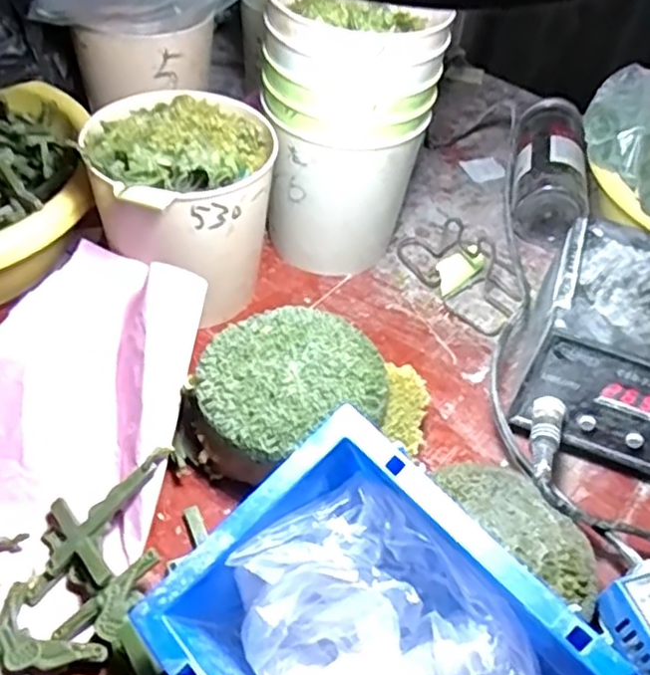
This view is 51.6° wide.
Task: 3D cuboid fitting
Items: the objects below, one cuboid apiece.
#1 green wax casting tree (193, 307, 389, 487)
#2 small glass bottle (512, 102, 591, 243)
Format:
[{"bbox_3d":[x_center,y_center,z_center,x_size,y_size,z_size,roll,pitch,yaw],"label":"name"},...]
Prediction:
[{"bbox_3d":[-0.023,0.037,0.391,0.101,0.064,0.093,4,47,-4],"label":"green wax casting tree"},{"bbox_3d":[0.195,-0.147,0.587,0.060,0.060,0.152,14,47,5],"label":"small glass bottle"}]

